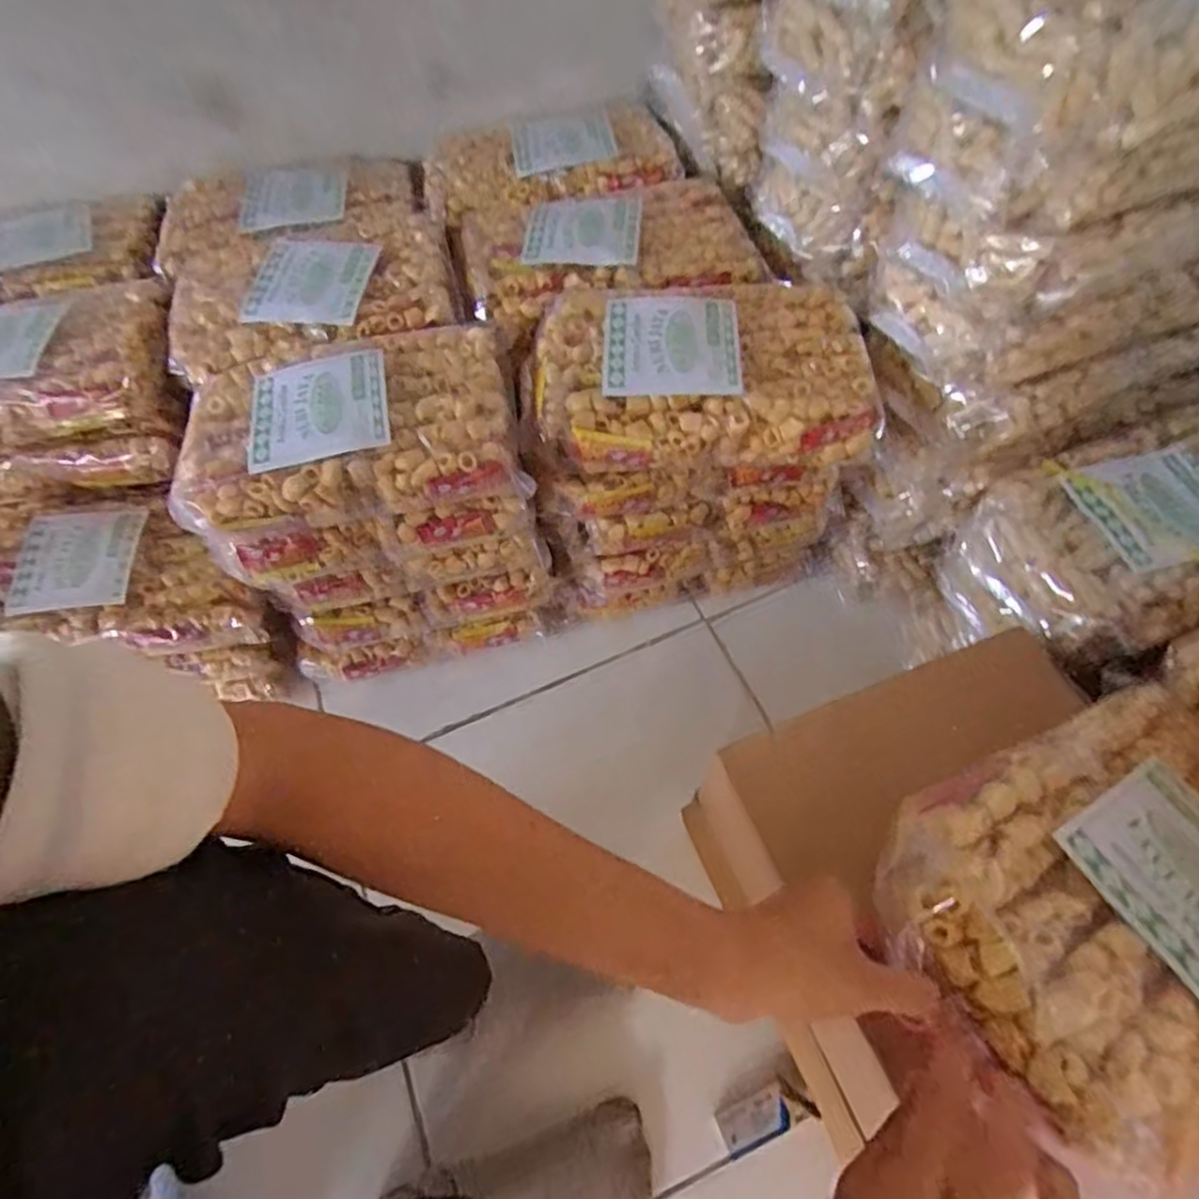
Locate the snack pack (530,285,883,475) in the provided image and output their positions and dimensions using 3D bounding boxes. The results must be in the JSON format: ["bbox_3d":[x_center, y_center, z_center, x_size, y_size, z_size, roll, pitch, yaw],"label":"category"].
[{"bbox_3d":[0.076,-0.177,0.540,0.259,0.070,0.153,-3,58,3],"label":"snack pack"}]

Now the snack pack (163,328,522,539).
[{"bbox_3d":[-0.197,-0.130,0.524,0.257,0.059,0.158,-12,58,-2],"label":"snack pack"}]

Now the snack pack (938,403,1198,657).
[{"bbox_3d":[0.428,-0.057,0.544,0.282,0.105,0.162,-29,60,-12],"label":"snack pack"}]

